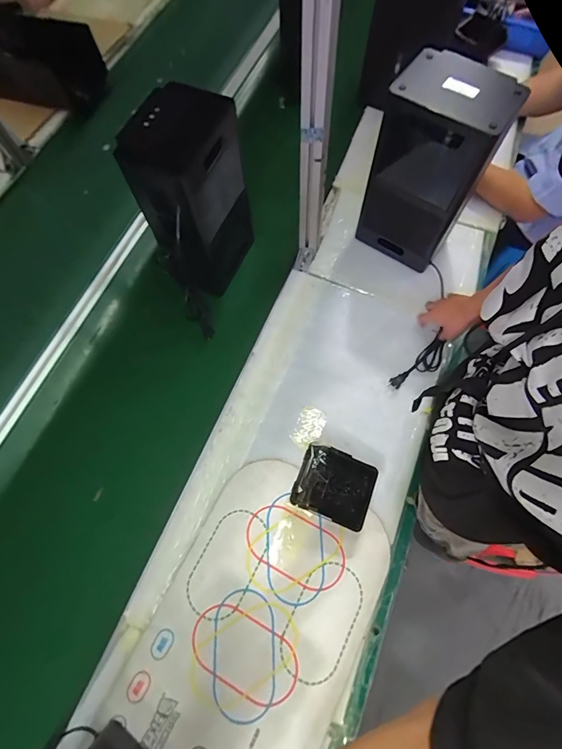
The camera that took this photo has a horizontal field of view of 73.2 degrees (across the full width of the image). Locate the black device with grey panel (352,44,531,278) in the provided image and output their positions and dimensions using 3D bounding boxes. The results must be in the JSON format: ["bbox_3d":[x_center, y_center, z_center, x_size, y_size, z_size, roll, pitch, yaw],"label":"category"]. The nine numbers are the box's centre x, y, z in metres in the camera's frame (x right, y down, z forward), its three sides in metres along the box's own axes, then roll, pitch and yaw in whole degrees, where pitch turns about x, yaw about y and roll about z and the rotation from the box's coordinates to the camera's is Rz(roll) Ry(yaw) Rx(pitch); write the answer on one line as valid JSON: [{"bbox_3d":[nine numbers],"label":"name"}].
[{"bbox_3d":[0.291,-0.396,0.765,0.190,0.355,0.134,33,73,13],"label":"black device with grey panel"}]

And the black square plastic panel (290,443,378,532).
[{"bbox_3d":[0.099,0.207,0.709,0.136,0.058,0.120,19,70,9],"label":"black square plastic panel"}]

